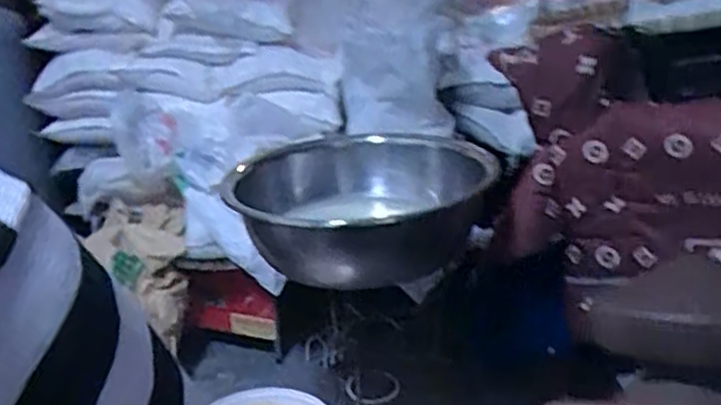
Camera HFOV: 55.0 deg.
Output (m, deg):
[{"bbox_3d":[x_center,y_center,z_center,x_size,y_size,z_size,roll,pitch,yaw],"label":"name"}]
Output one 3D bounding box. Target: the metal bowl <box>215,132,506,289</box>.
[{"bbox_3d":[-0.036,-0.004,1.488,0.519,0.178,0.540,-2,22,1],"label":"metal bowl"}]

